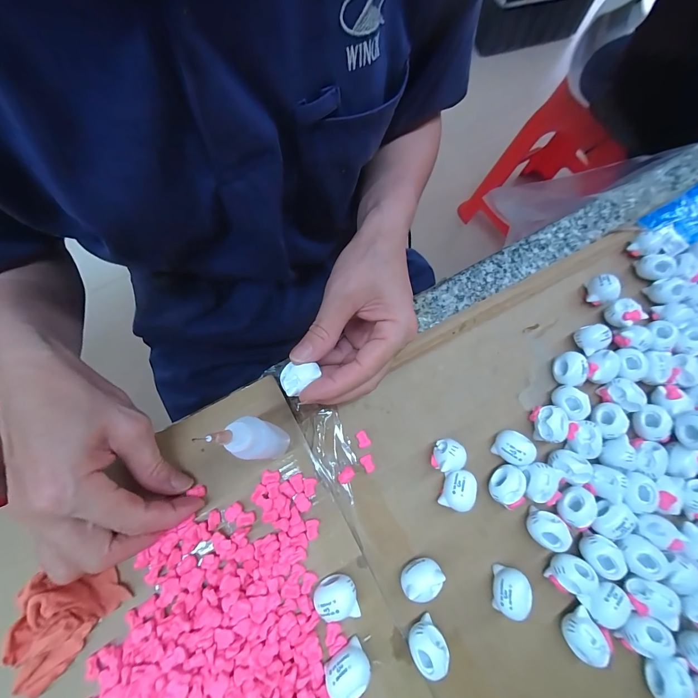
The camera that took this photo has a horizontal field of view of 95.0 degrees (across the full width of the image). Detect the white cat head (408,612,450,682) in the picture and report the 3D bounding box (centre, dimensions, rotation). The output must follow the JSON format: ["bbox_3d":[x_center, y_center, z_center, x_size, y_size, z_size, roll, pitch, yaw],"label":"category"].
[{"bbox_3d":[0.046,0.177,0.190,0.021,0.018,0.025,-18,74,-7],"label":"white cat head"}]

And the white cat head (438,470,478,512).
[{"bbox_3d":[0.074,0.095,0.216,0.020,0.019,0.025,17,73,3],"label":"white cat head"}]

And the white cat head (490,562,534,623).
[{"bbox_3d":[0.102,0.153,0.202,0.019,0.017,0.025,11,72,1],"label":"white cat head"}]

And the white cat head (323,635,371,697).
[{"bbox_3d":[-0.001,0.185,0.185,0.025,0.020,0.021,-28,76,-10],"label":"white cat head"}]

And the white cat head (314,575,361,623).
[{"bbox_3d":[-0.008,0.150,0.193,0.025,0.021,0.020,-13,73,-6],"label":"white cat head"}]

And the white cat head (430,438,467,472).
[{"bbox_3d":[0.068,0.074,0.220,0.020,0.025,0.020,1,72,-2],"label":"white cat head"}]

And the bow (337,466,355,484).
[{"bbox_3d":[-0.002,0.088,0.224,0.009,0.004,0.013,43,76,11],"label":"bow"}]

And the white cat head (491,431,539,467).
[{"bbox_3d":[0.117,0.070,0.225,0.026,0.017,0.019,41,76,10],"label":"white cat head"}]

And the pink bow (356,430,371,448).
[{"bbox_3d":[0.010,0.065,0.232,0.008,0.005,0.012,-21,74,-8],"label":"pink bow"}]

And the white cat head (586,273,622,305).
[{"bbox_3d":[0.208,-0.046,0.264,0.020,0.022,0.021,34,74,8],"label":"white cat head"}]

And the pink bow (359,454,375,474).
[{"bbox_3d":[0.013,0.082,0.228,0.009,0.004,0.012,-16,74,-7],"label":"pink bow"}]

